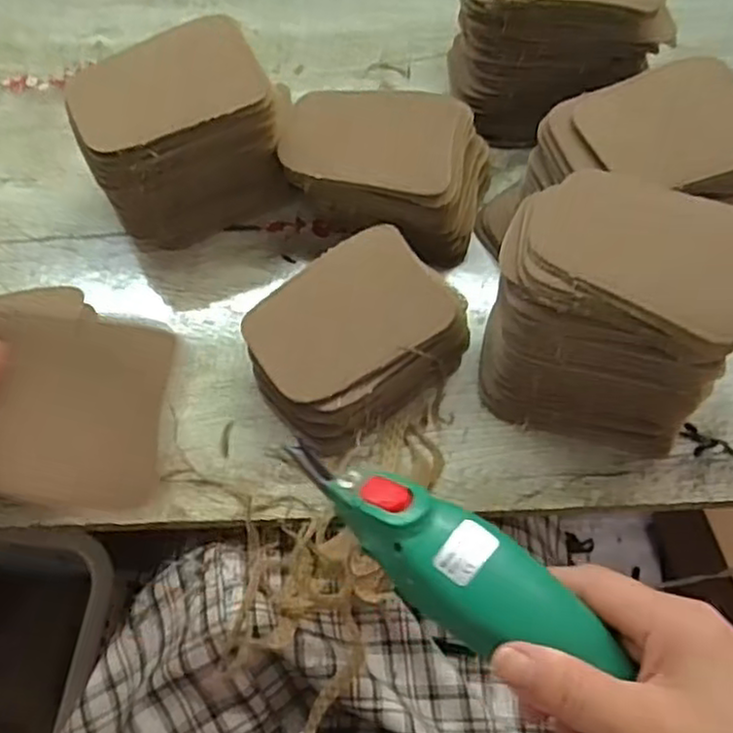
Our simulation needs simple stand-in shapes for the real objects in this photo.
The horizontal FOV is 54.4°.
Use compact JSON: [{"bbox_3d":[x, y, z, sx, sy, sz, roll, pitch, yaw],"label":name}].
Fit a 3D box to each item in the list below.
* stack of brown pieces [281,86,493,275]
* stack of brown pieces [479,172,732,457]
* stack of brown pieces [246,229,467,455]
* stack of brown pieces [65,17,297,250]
[{"bbox_3d":[0.014,-0.136,0.505,0.135,0.065,0.096,15,64,8],"label":"stack of brown pieces"},{"bbox_3d":[0.141,-0.031,0.416,0.127,0.125,0.112,15,64,8],"label":"stack of brown pieces"},{"bbox_3d":[-0.007,-0.016,0.450,0.125,0.050,0.099,-39,69,-18],"label":"stack of brown pieces"},{"bbox_3d":[-0.124,-0.156,0.490,0.135,0.112,0.087,-23,65,-11],"label":"stack of brown pieces"}]

